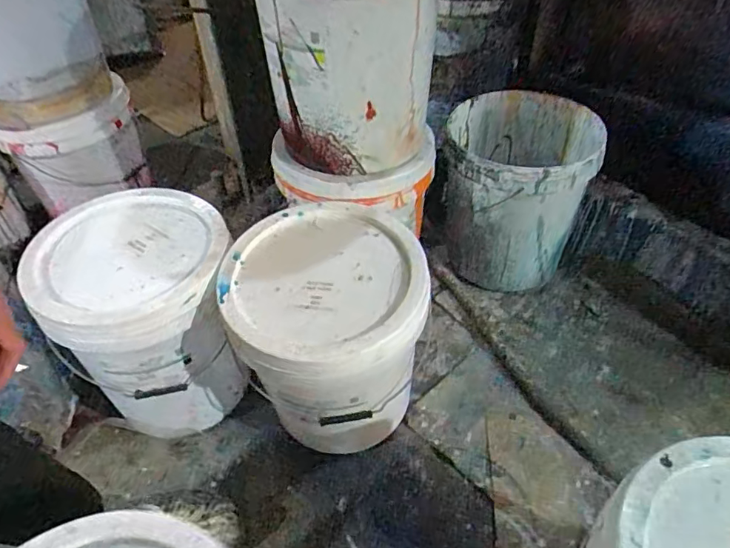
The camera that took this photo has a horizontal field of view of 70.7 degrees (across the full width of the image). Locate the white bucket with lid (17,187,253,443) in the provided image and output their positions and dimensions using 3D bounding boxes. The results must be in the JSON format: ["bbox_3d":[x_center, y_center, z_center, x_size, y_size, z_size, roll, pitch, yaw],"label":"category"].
[{"bbox_3d":[-0.368,0.080,0.930,0.285,0.339,0.295,-1,45,1],"label":"white bucket with lid"}]

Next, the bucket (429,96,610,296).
[{"bbox_3d":[0.313,-0.160,1.143,0.294,0.364,0.282,-1,45,1],"label":"bucket"}]

